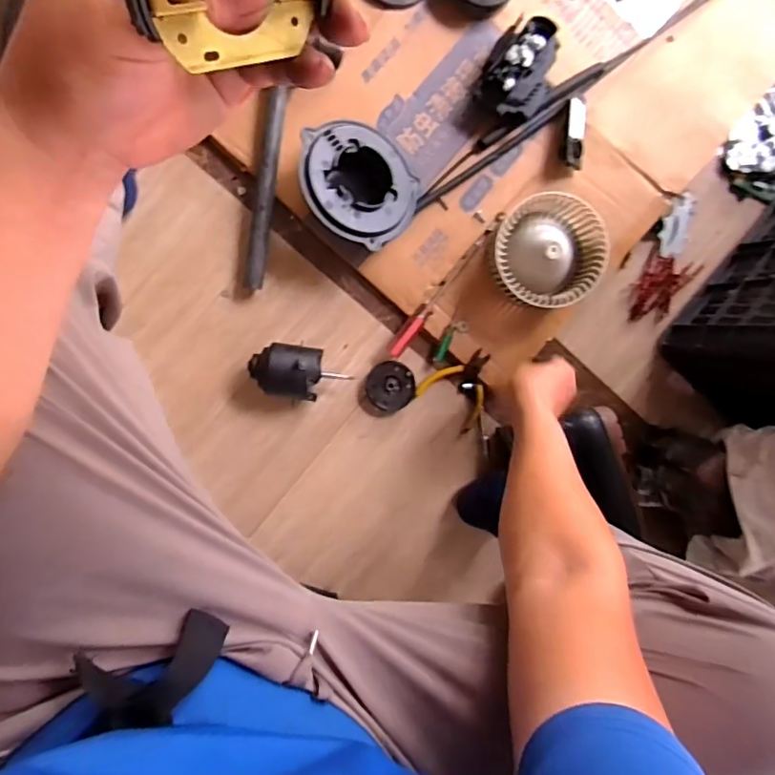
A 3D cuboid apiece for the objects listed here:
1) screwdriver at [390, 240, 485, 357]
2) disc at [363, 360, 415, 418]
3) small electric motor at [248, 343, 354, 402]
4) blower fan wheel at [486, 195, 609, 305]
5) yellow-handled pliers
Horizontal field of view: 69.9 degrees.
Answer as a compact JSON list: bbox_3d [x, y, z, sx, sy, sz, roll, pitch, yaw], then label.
[{"bbox_3d":[0.072,-0.122,0.762,0.016,0.019,0.201,40,88,-9],"label":"screwdriver"},{"bbox_3d":[0.003,0.003,0.784,0.069,0.016,0.077,11,95,-8],"label":"disc"},{"bbox_3d":[-0.116,-0.020,0.747,0.134,0.076,0.071,6,96,-8],"label":"small electric motor"},{"bbox_3d":[0.209,-0.180,0.749,0.137,0.079,0.136,-1,97,-7],"label":"blower fan wheel"},{"bbox_3d":[0.109,-0.003,0.797,0.099,0.014,0.106,40,91,-10],"label":"yellow-handled pliers"}]

